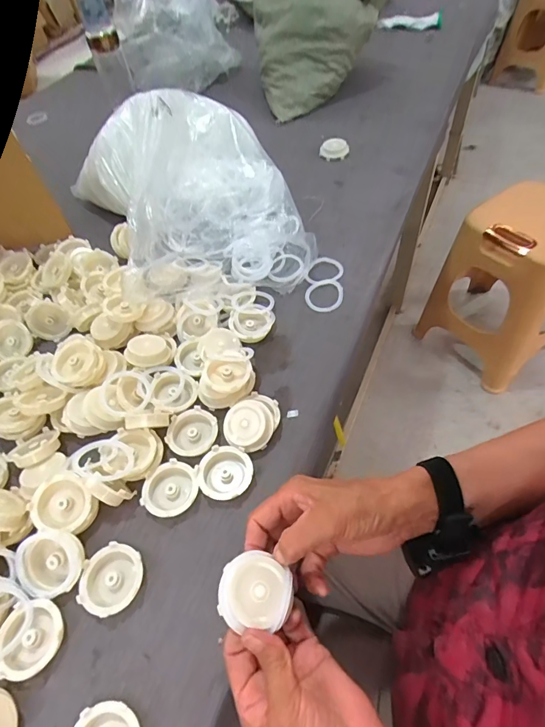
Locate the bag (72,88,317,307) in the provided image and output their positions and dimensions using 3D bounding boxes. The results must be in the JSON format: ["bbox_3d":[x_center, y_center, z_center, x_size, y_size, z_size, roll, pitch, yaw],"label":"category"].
[{"bbox_3d":[-0.137,-0.277,0.659,0.324,0.131,0.426,-22,55,-11],"label":"bag"}]

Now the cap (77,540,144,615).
[{"bbox_3d":[-0.151,0.203,0.382,0.057,0.017,0.058,-2,54,3],"label":"cap"}]

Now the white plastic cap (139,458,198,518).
[{"bbox_3d":[-0.108,0.133,0.432,0.055,0.011,0.057,-2,54,3],"label":"white plastic cap"}]

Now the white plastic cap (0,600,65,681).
[{"bbox_3d":[-0.215,0.245,0.360,0.060,0.012,0.055,-2,54,3],"label":"white plastic cap"}]

